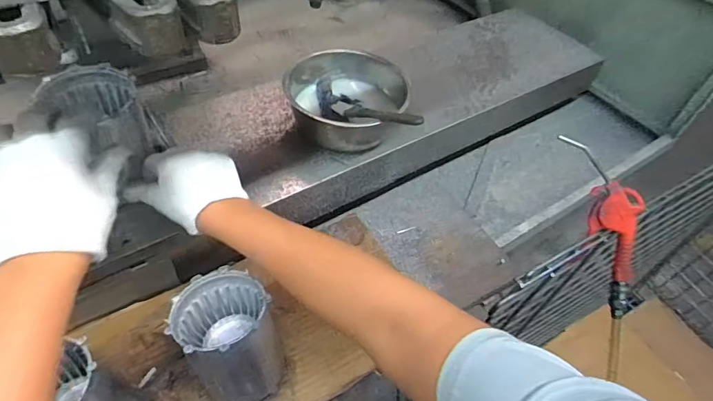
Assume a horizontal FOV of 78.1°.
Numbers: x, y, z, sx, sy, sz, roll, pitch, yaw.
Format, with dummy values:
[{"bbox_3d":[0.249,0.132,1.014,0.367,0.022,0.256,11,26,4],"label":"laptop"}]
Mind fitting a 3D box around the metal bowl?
[{"bbox_3d":[-0.019,-0.154,0.695,0.177,0.079,0.177,3,51,-3],"label":"metal bowl"}]

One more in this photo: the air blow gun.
[{"bbox_3d":[0.351,0.039,0.593,0.057,0.247,0.057,-23,13,-22],"label":"air blow gun"}]

